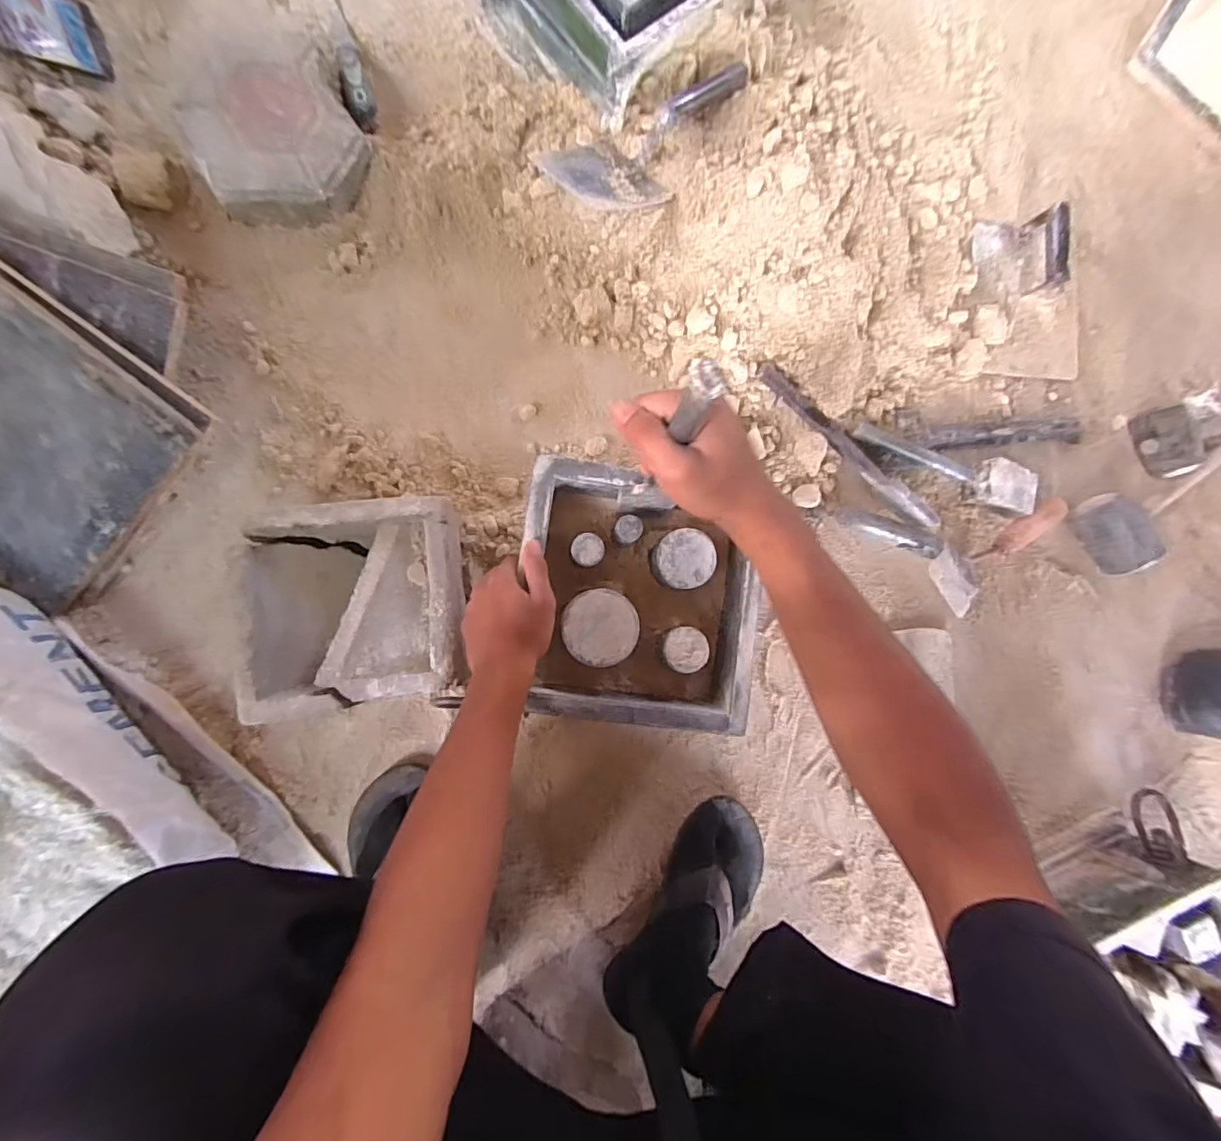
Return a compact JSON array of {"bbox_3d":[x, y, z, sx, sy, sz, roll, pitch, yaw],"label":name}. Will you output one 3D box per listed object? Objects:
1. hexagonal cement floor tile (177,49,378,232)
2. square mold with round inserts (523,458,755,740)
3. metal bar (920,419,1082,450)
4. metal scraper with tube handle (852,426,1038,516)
[{"bbox_3d":[-0.372,-0.487,0.599,0.190,0.055,0.184,-7,90,-7],"label":"hexagonal cement floor tile"},{"bbox_3d":[0.027,0.026,0.545,0.237,0.066,0.239,8,88,-7],"label":"square mold with round inserts"},{"bbox_3d":[0.537,-0.188,0.722,0.247,0.020,0.032,-6,90,-7],"label":"metal bar"},{"bbox_3d":[0.432,-0.141,0.690,0.267,0.042,0.059,21,85,-5],"label":"metal scraper with tube handle"}]

